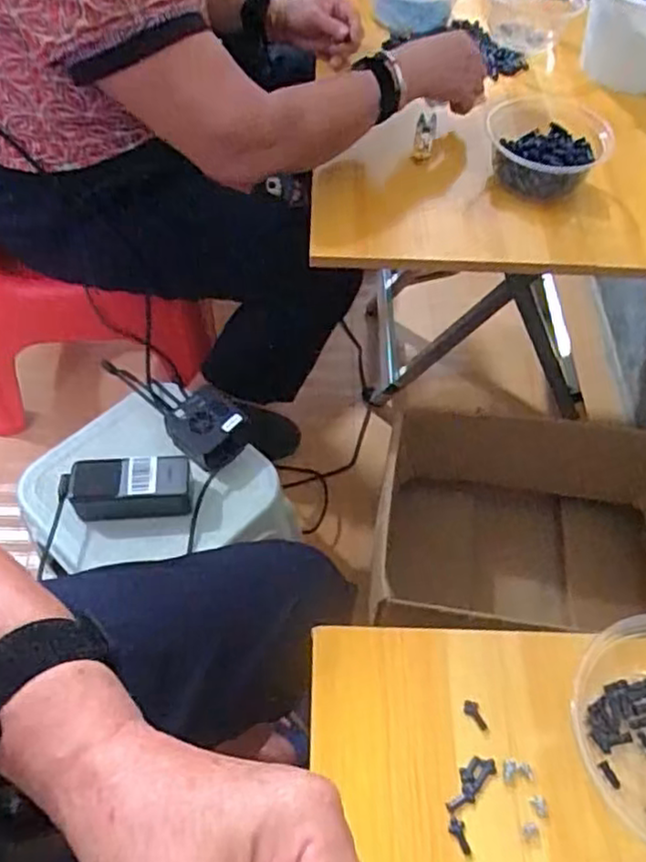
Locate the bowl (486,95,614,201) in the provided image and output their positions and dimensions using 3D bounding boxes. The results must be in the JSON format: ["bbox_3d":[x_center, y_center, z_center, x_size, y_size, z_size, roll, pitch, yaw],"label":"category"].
[{"bbox_3d":[0.254,-0.325,0.780,0.132,0.074,0.132,1,57,-1],"label":"bowl"}]

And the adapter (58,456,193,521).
[{"bbox_3d":[-0.228,0.065,0.785,0.147,0.056,0.065,-1,57,-3],"label":"adapter"}]

